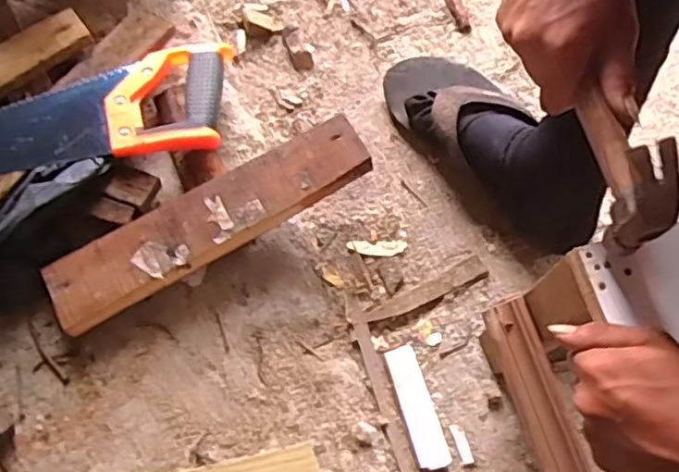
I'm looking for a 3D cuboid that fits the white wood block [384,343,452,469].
[{"bbox_3d":[0.072,0.157,0.580,0.030,0.012,0.111,-14,70,-8],"label":"white wood block"}]

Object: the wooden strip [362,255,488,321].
[{"bbox_3d":[0.087,0.056,0.632,0.133,0.007,0.022,-24,71,-12],"label":"wooden strip"}]

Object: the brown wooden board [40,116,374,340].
[{"bbox_3d":[-0.118,-0.015,0.575,0.309,0.021,0.065,-29,77,-6],"label":"brown wooden board"}]

